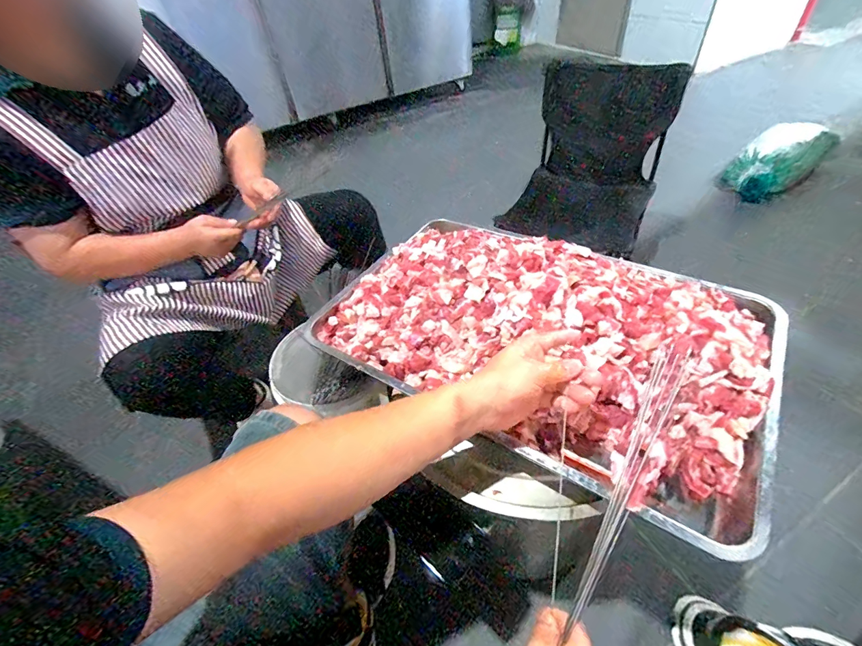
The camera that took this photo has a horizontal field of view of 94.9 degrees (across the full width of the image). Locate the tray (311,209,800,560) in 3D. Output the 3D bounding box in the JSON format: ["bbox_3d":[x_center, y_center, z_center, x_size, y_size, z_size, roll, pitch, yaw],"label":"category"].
[{"bbox_3d":[0.136,-0.008,0.549,0.579,0.121,0.357,22,53,26],"label":"tray"}]

